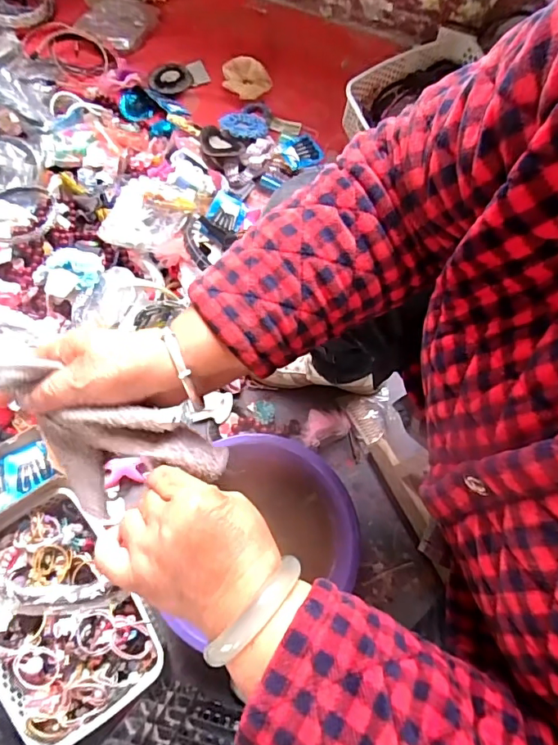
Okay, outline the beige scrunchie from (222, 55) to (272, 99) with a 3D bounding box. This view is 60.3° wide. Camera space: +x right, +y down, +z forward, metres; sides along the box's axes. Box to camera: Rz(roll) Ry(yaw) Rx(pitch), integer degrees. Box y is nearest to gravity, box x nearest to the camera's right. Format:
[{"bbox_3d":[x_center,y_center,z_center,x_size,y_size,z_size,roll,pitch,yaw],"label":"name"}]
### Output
[{"bbox_3d":[-0.069,-0.640,1.036,0.100,0.029,0.084,-9,72,-3],"label":"beige scrunchie"}]

